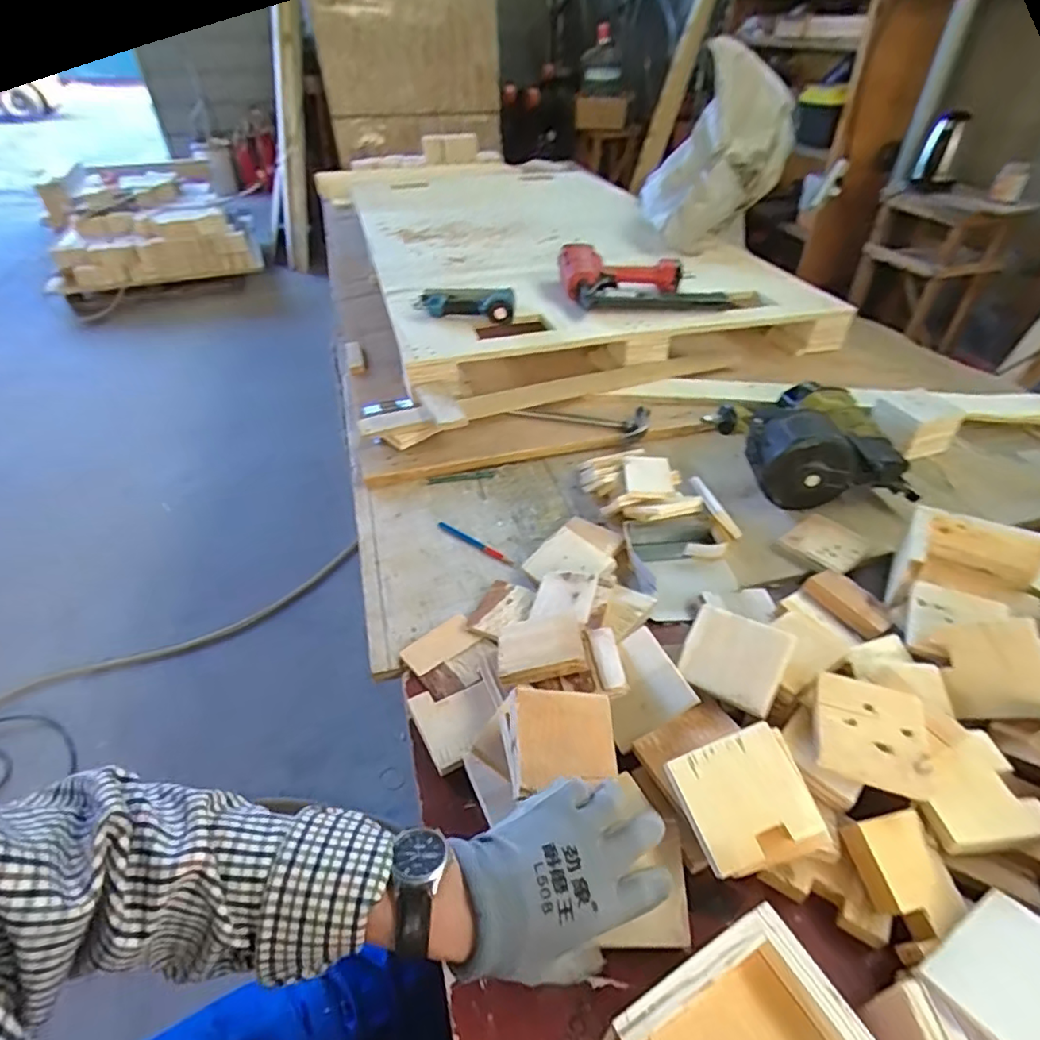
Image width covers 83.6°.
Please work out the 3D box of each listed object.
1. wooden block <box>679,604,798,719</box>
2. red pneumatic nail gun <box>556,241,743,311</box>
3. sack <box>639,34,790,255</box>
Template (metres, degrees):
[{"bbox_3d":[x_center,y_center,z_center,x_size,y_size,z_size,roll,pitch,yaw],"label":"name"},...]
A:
[{"bbox_3d":[0.208,0.134,0.568,0.094,0.016,0.081,20,74,35],"label":"wooden block"},{"bbox_3d":[0.260,-0.505,1.205,0.335,0.073,0.215,0,42,-1],"label":"red pneumatic nail gun"},{"bbox_3d":[0.522,-0.958,1.522,0.338,0.433,0.337,3,42,2],"label":"sack"}]

